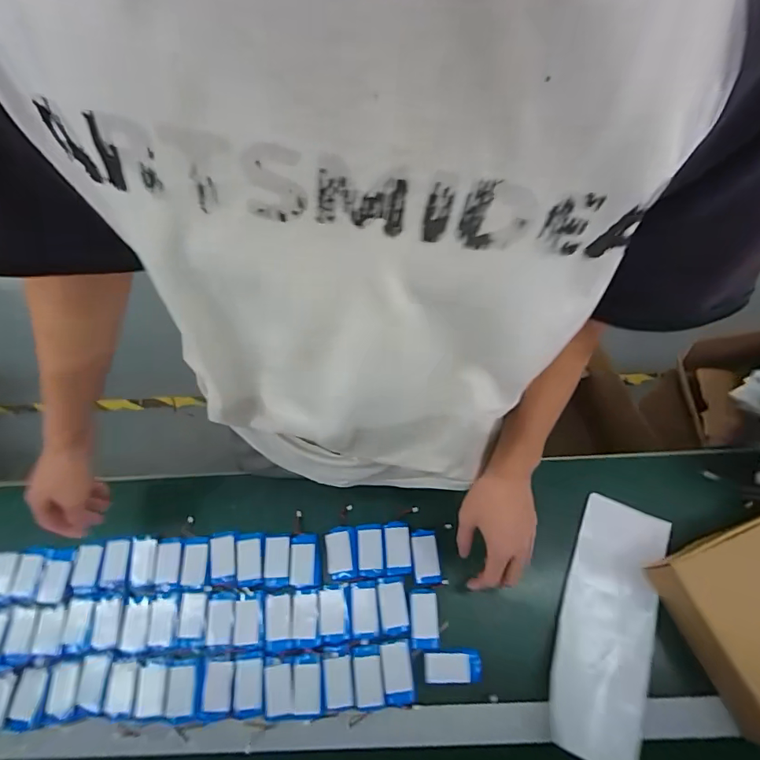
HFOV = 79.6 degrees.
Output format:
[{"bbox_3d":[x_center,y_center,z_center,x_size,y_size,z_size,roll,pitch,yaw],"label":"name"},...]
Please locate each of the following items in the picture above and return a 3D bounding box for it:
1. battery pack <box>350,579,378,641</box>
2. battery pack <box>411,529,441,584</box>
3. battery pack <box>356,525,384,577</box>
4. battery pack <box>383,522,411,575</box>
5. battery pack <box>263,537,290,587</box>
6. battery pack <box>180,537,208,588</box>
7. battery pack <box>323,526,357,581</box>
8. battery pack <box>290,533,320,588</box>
[{"bbox_3d":[-0.020,0.295,0.586,0.033,0.004,0.067,-5,66,-1],"label":"battery pack"},{"bbox_3d":[0.061,0.238,0.616,0.035,0.012,0.069,-5,66,0],"label":"battery pack"},{"bbox_3d":[-0.014,0.231,0.620,0.036,0.004,0.065,-4,66,0],"label":"battery pack"},{"bbox_3d":[0.023,0.228,0.619,0.035,0.004,0.068,-2,66,1],"label":"battery pack"},{"bbox_3d":[-0.140,0.244,0.616,0.035,0.004,0.064,-4,66,0],"label":"battery pack"},{"bbox_3d":[-0.253,0.249,0.620,0.035,0.004,0.063,-5,66,-1],"label":"battery pack"},{"bbox_3d":[-0.053,0.236,0.622,0.042,0.008,0.068,-11,66,-3],"label":"battery pack"},{"bbox_3d":[-0.102,0.244,0.618,0.041,0.006,0.068,-5,66,-1],"label":"battery pack"}]

